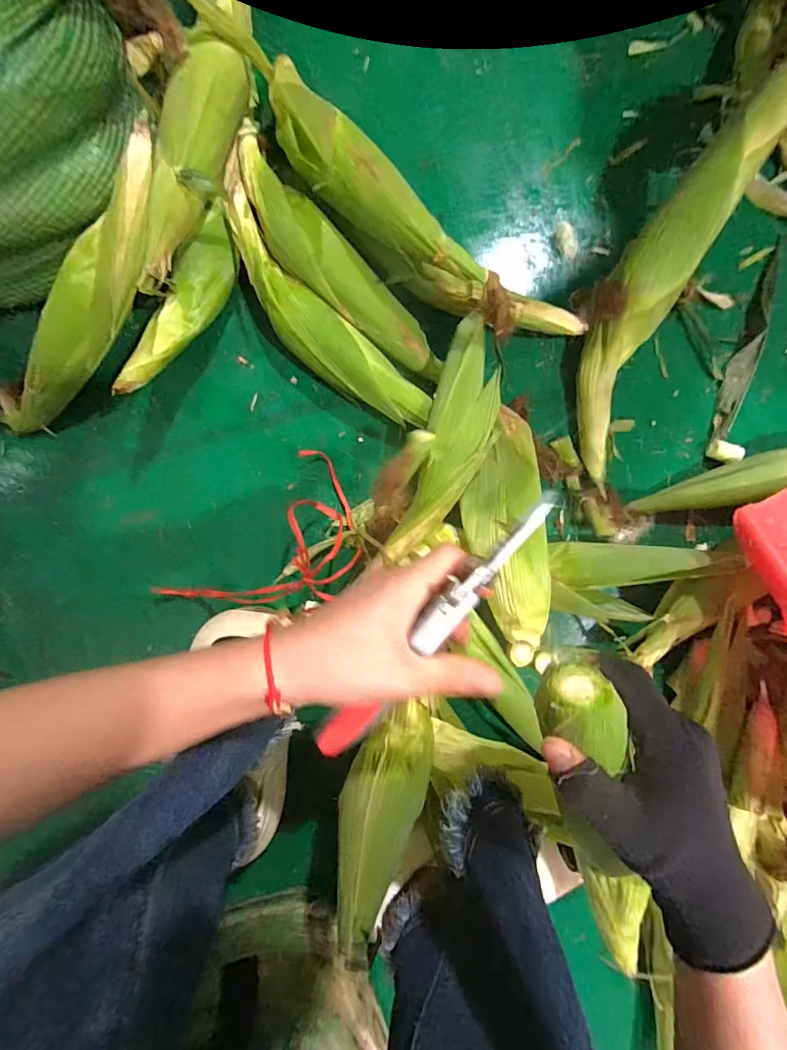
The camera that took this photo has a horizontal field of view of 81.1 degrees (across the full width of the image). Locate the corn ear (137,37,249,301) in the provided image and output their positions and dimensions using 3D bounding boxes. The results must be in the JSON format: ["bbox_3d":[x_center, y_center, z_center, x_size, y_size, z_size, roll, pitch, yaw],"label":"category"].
[{"bbox_3d":[-0.203,-0.358,0.460,0.060,0.057,0.258,10,87,1],"label":"corn ear"}]

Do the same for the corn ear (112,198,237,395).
[{"bbox_3d":[-0.219,-0.224,0.478,0.038,0.049,0.227,20,74,1],"label":"corn ear"}]

